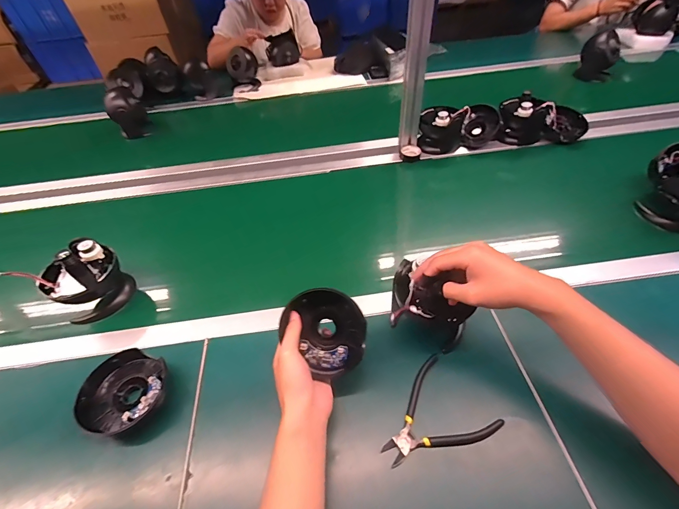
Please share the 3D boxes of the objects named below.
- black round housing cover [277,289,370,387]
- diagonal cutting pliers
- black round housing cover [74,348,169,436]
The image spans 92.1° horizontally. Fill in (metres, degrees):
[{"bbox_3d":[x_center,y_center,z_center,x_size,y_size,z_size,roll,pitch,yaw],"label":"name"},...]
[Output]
[{"bbox_3d":[-0.015,0.099,0.438,0.100,0.021,0.115,-39,89,11],"label":"black round housing cover"},{"bbox_3d":[0.121,0.220,0.430,0.140,0.015,0.116,-33,54,-22],"label":"diagonal cutting pliers"},{"bbox_3d":[-0.312,0.206,0.485,0.109,0.063,0.112,-3,48,3],"label":"black round housing cover"}]

